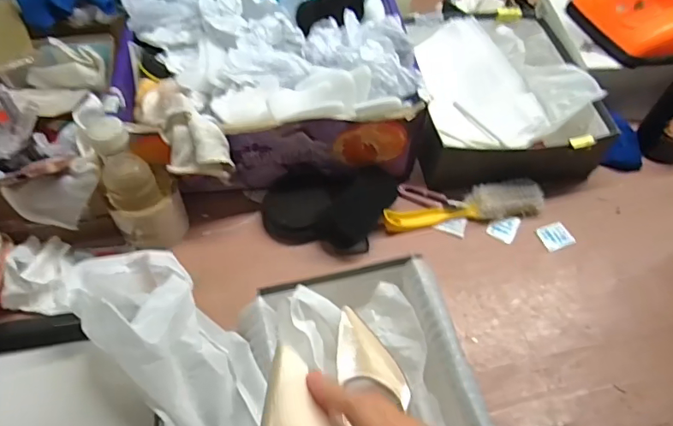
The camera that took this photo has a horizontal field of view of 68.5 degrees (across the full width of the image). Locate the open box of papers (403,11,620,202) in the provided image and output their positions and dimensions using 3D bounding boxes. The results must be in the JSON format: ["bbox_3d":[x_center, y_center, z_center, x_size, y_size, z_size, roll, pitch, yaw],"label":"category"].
[{"bbox_3d":[0.252,-0.192,0.790,0.273,0.088,0.334,-1,54,-3],"label":"open box of papers"}]

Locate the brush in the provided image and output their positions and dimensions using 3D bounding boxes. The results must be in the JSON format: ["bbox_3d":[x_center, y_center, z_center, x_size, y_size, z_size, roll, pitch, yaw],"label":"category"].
[{"bbox_3d":[0.177,-0.011,0.695,0.226,0.035,0.045,-5,54,-6],"label":"brush"}]

